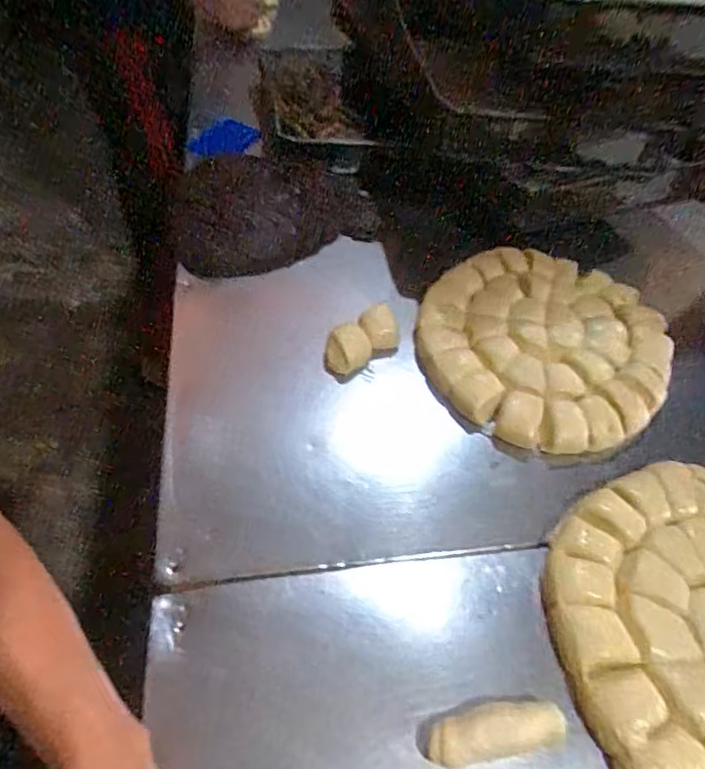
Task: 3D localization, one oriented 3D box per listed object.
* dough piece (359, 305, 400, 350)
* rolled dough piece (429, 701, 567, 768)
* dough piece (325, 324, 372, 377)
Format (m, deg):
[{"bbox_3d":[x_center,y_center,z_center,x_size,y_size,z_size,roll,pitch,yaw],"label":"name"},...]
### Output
[{"bbox_3d":[0.035,-0.069,0.681,0.054,0.040,0.045,13,50,-1],"label":"dough piece"},{"bbox_3d":[0.110,0.269,0.426,0.104,0.033,0.036,-2,52,-13],"label":"rolled dough piece"},{"bbox_3d":[-0.005,-0.035,0.661,0.054,0.046,0.041,5,50,-8],"label":"dough piece"}]

